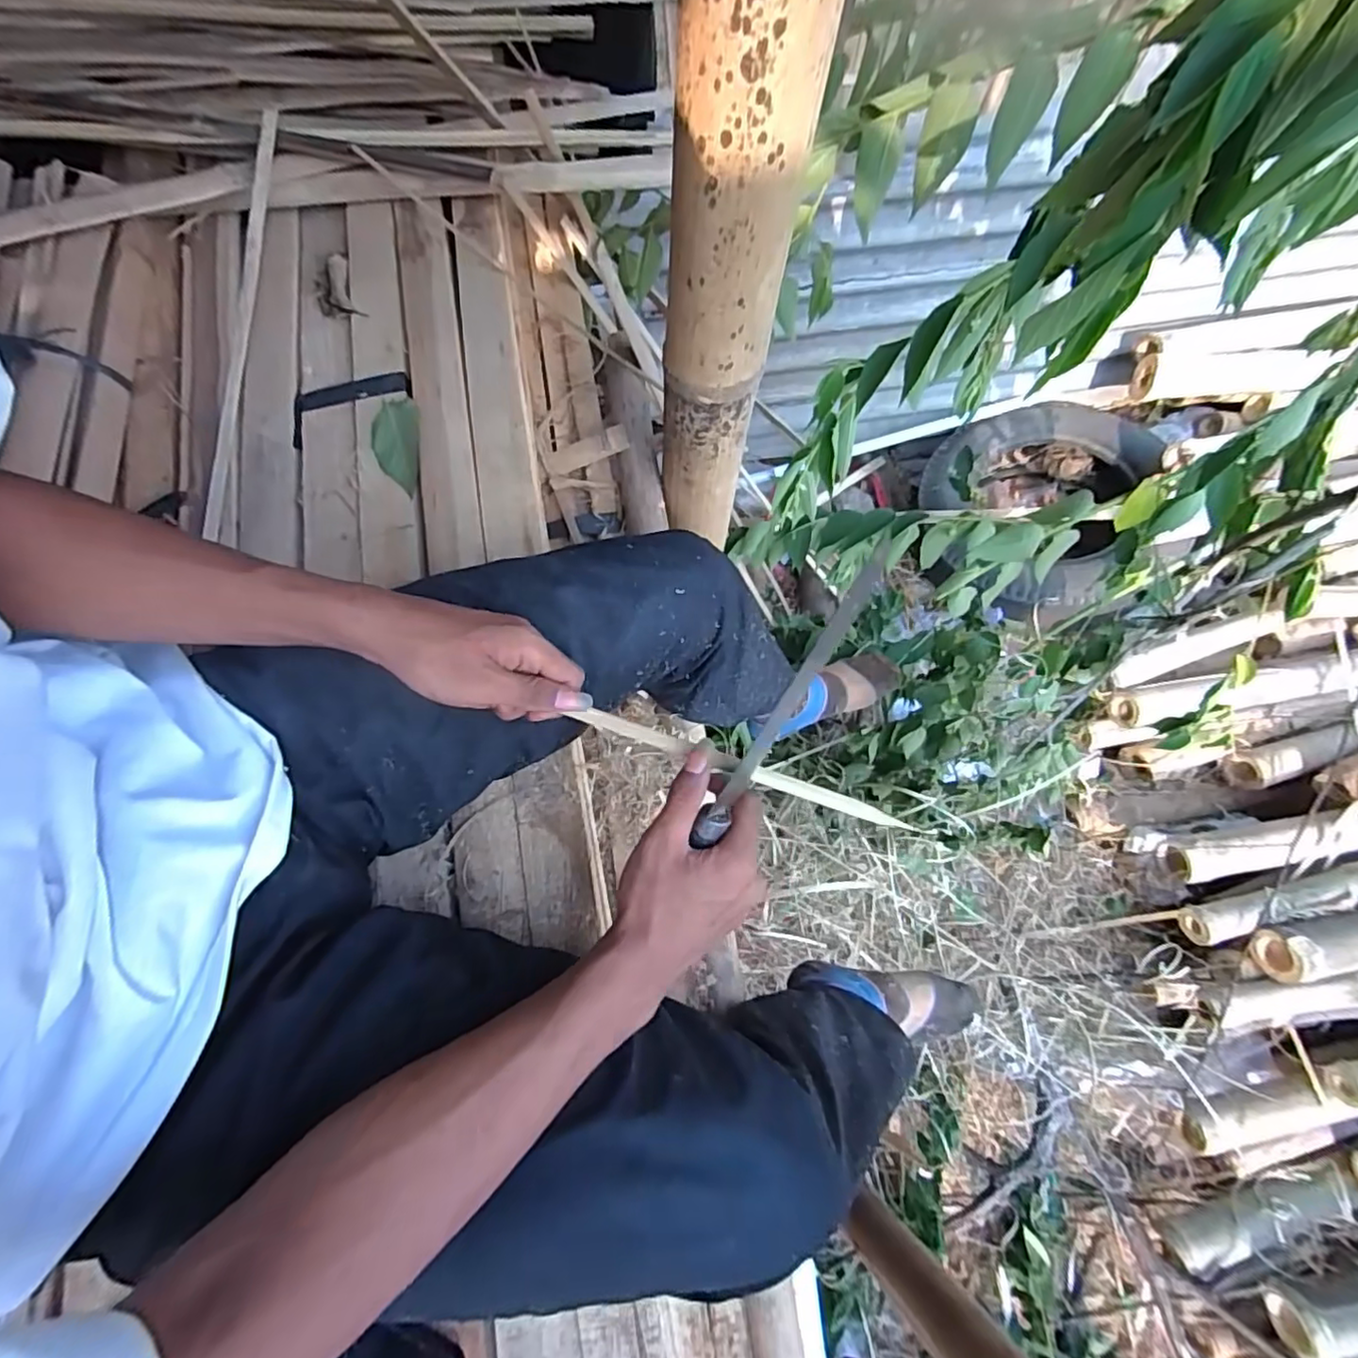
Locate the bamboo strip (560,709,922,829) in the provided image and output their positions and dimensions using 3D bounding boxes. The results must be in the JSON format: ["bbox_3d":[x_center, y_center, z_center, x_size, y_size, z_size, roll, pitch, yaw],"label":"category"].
[{"bbox_3d":[0.037,0.054,0.373,0.202,0.008,0.010,19,73,6],"label":"bamboo strip"}]

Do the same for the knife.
[{"bbox_3d":[0.057,0.016,0.330,0.013,0.019,0.191,32,115,9],"label":"knife"}]

